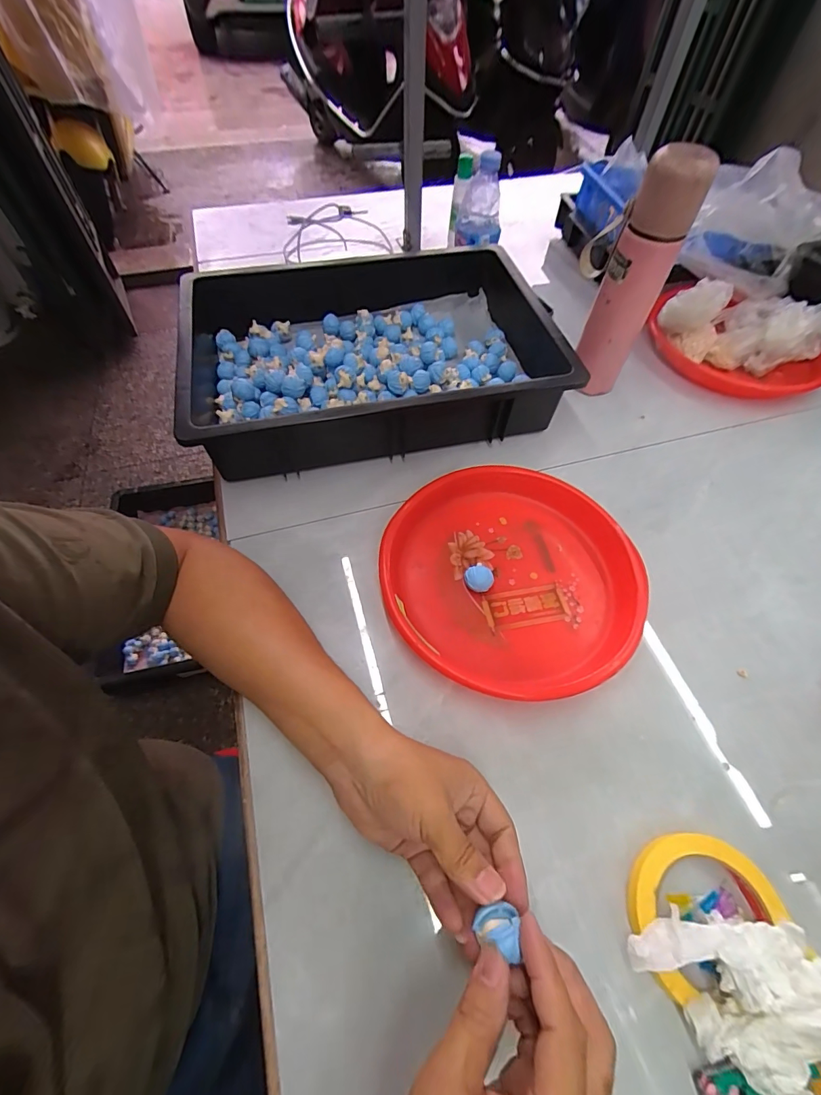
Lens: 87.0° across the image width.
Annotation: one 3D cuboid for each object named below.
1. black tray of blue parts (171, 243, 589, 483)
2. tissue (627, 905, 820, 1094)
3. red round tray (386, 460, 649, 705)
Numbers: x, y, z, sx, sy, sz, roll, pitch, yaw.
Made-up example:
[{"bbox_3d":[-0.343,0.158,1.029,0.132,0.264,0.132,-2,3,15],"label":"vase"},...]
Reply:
[{"bbox_3d":[-0.048,-0.250,0.575,0.459,0.099,0.315,-13,59,-9],"label":"black tray of blue parts"},{"bbox_3d":[0.212,0.279,0.280,0.107,0.049,0.089,39,65,21],"label":"tissue"},{"bbox_3d":[0.101,0.026,0.444,0.253,0.036,0.244,1,58,-1],"label":"red round tray"}]

